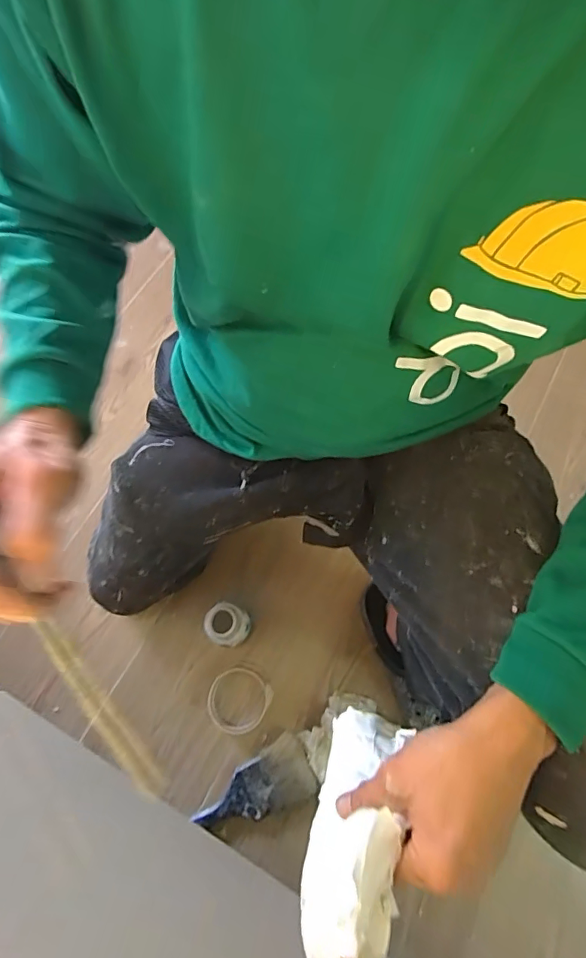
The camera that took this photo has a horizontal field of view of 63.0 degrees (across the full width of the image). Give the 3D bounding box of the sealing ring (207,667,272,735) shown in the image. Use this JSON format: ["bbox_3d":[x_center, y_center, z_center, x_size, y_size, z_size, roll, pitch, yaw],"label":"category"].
[{"bbox_3d":[-0.084,0.335,0.728,0.091,0.012,0.090,0,74,0],"label":"sealing ring"}]

